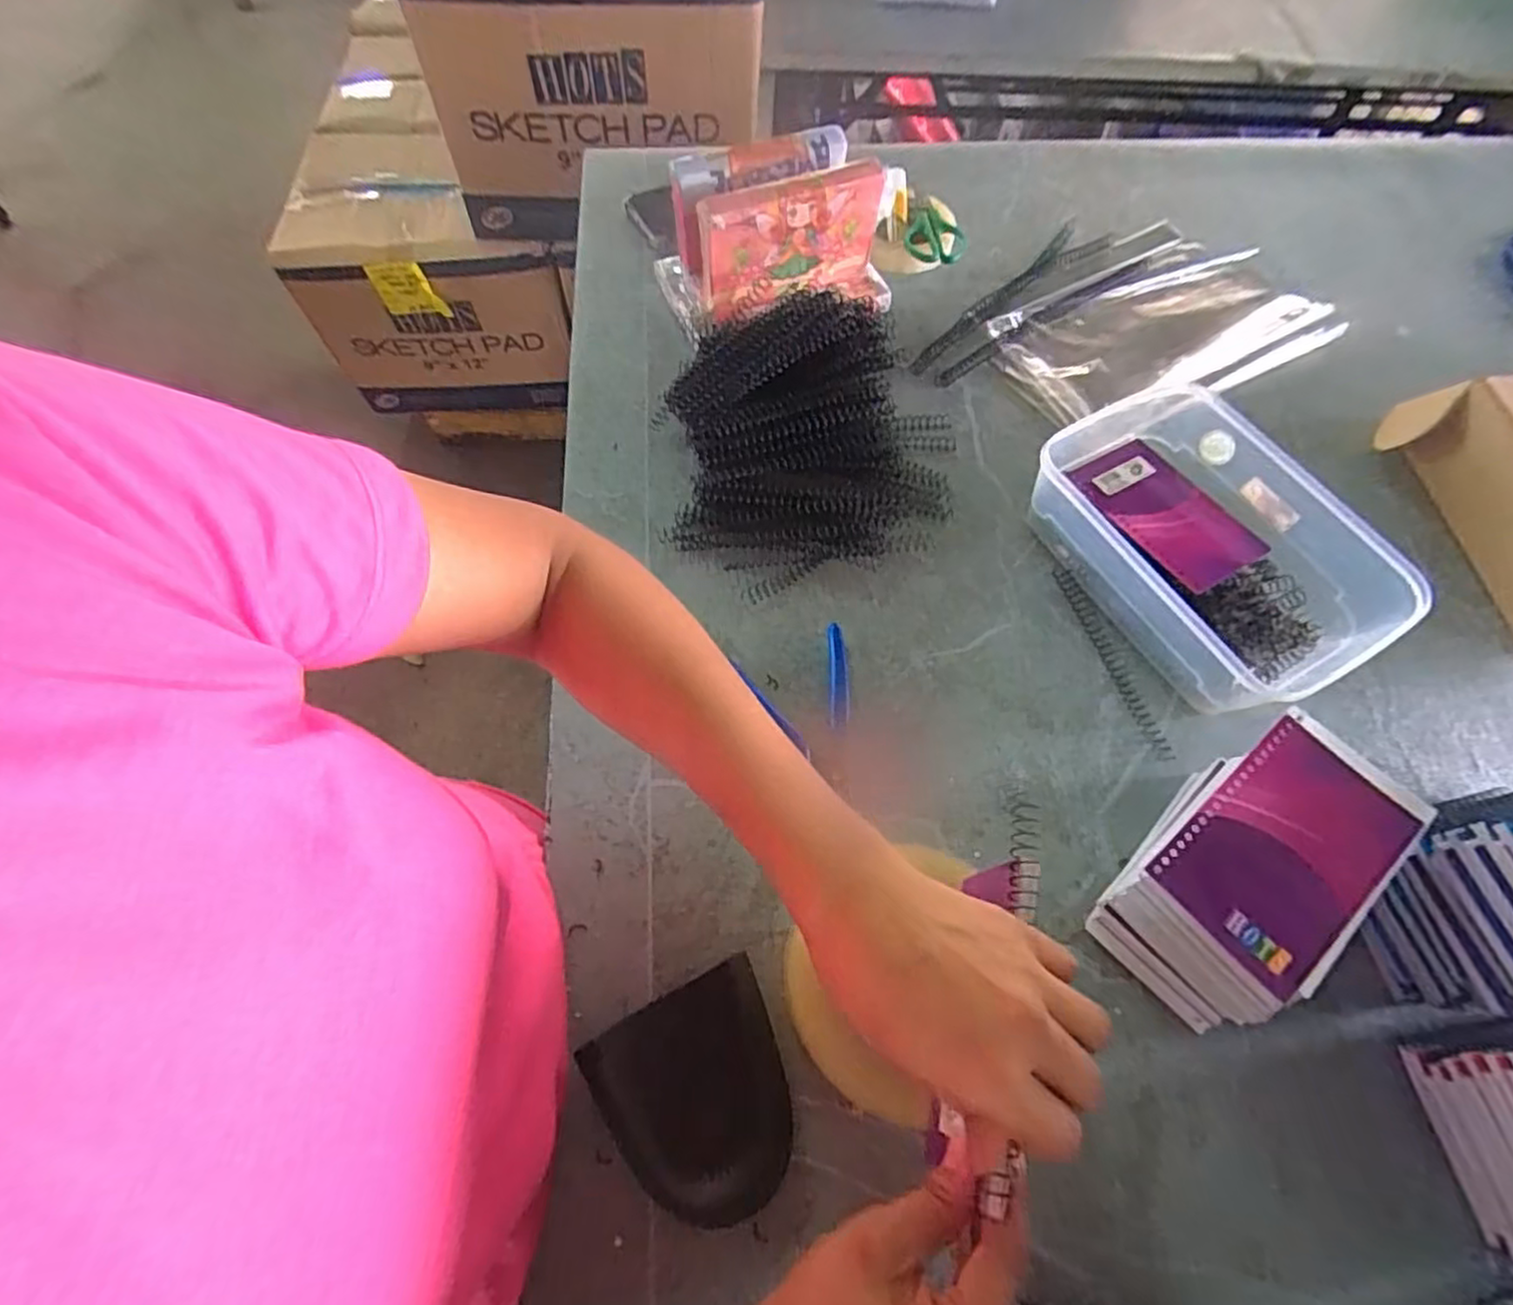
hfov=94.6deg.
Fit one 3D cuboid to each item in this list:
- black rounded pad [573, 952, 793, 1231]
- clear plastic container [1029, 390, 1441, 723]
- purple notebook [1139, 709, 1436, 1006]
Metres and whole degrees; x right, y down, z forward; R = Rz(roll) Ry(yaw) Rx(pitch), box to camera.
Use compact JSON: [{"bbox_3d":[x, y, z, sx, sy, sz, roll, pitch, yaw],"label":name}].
[{"bbox_3d":[-0.033,0.238,0.373,0.097,0.039,0.106,-20,67,-10],"label":"black rounded pad"},{"bbox_3d":[0.330,-0.084,0.518,0.192,0.068,0.244,-23,68,-12],"label":"clear plastic container"},{"bbox_3d":[0.276,0.099,0.361,0.140,0.013,0.083,-37,71,-16],"label":"purple notebook"}]

